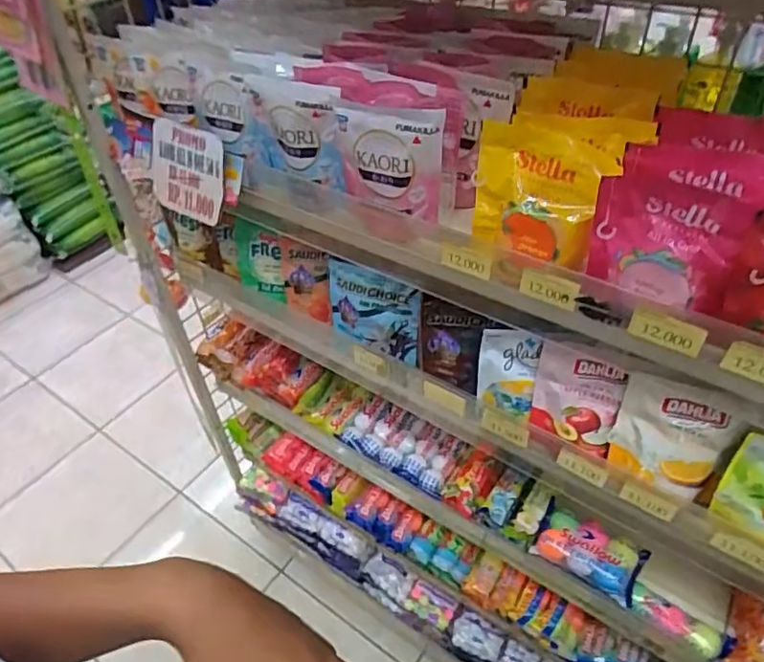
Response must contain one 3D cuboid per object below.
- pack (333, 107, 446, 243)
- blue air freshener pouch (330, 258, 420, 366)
[{"bbox_3d":[0.001,-0.158,0.549,0.120,0.121,0.030,22,49,24],"label":"pack"},{"bbox_3d":[-0.014,-0.024,0.701,0.129,0.100,0.032,21,48,24],"label":"blue air freshener pouch"}]

